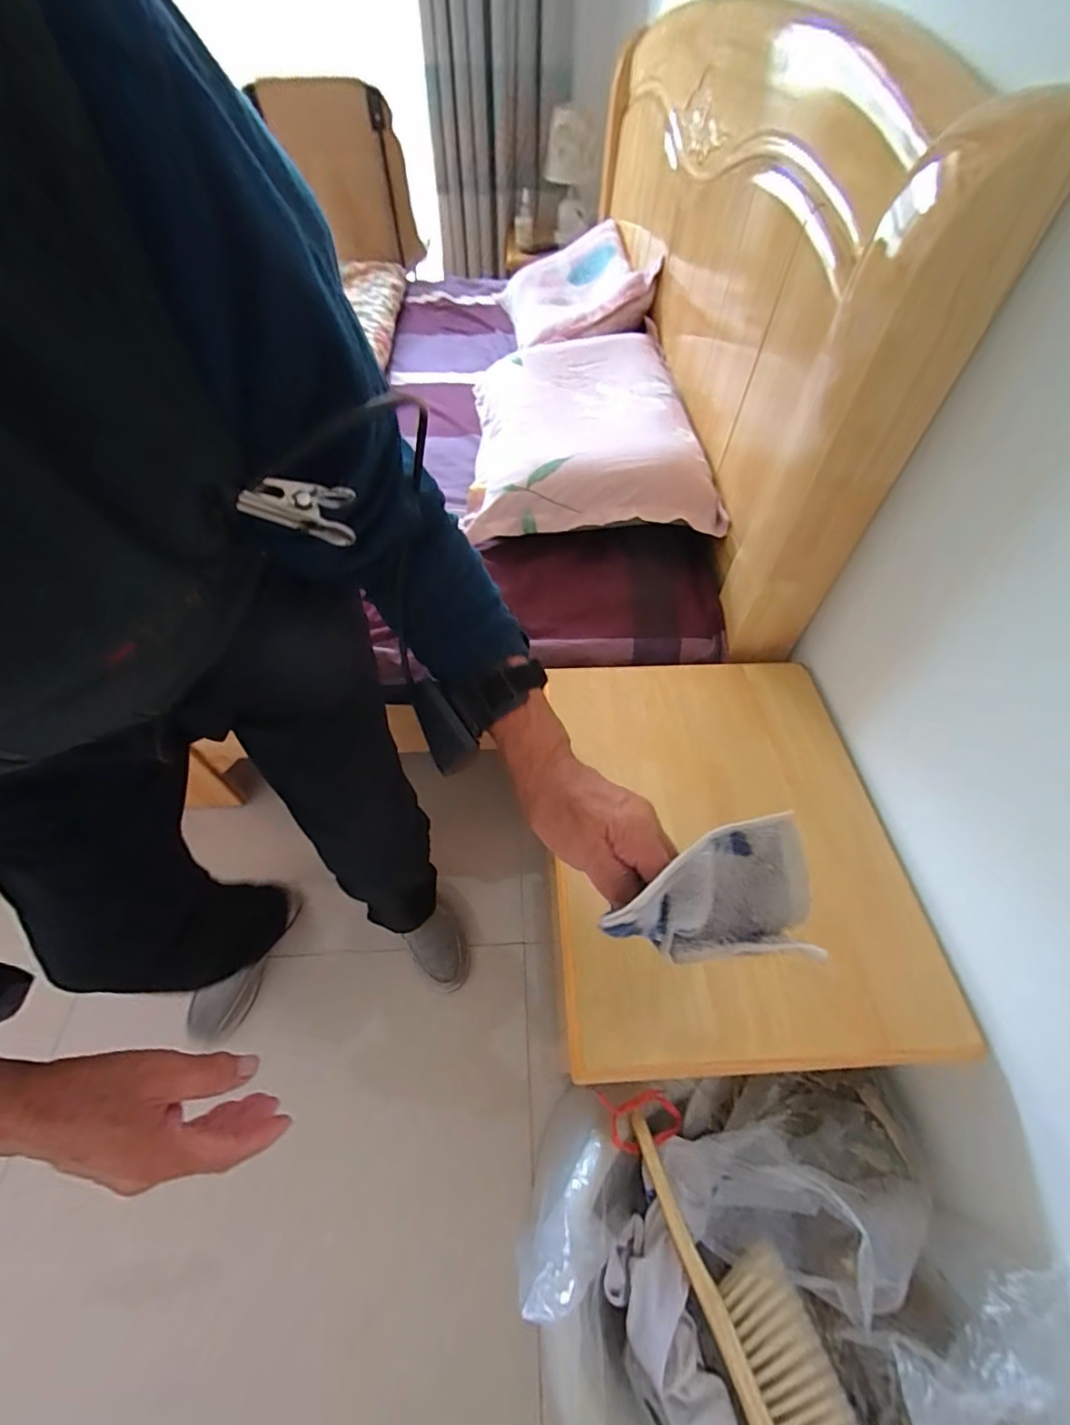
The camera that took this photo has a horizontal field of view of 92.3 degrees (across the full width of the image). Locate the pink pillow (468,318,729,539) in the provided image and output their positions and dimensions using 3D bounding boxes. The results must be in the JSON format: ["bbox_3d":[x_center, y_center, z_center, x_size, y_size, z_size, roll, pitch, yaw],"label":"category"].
[{"bbox_3d":[0.102,-0.577,1.027,0.426,0.089,0.661,1,54,1],"label":"pink pillow"}]

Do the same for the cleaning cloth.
[{"bbox_3d":[0.116,0.122,0.336,0.154,0.075,0.084,-11,55,-8],"label":"cleaning cloth"}]

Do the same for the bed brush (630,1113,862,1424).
[{"bbox_3d":[0.205,0.560,0.481,0.090,0.027,0.318,-19,57,-13],"label":"bed brush"}]

